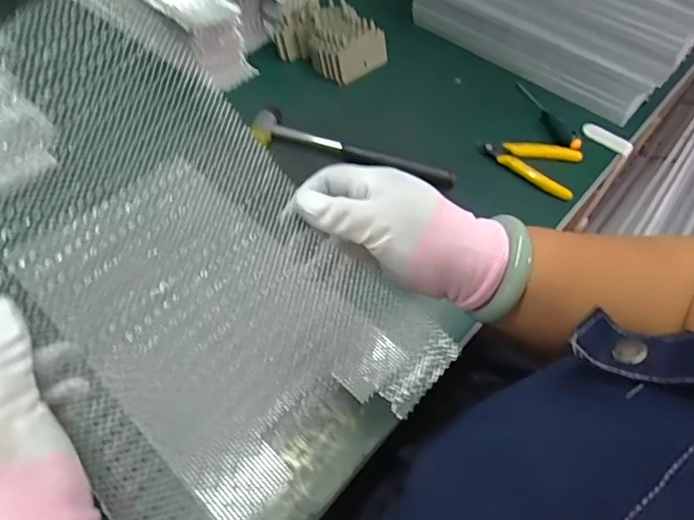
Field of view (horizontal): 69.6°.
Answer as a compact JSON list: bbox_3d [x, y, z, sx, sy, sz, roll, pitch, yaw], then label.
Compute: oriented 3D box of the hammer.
[{"bbox_3d":[0.008,-0.126,0.561,0.230,0.031,0.044,16,55,6],"label":"hammer"}]

